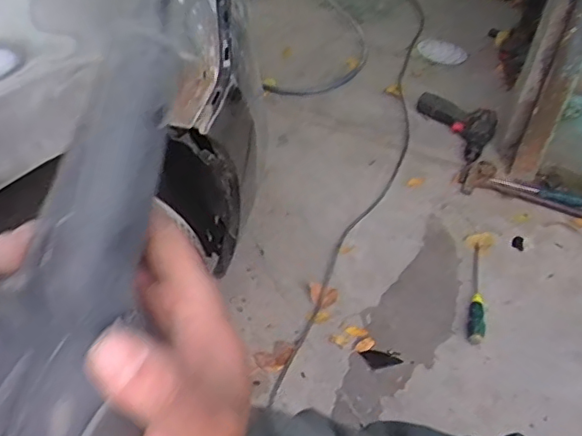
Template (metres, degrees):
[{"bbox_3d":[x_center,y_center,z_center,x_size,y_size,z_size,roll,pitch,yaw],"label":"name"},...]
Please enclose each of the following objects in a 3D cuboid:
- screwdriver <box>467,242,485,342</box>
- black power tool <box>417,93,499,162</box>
[{"bbox_3d":[0.365,0.147,1.134,0.030,0.029,0.230,14,46,9],"label":"screwdriver"},{"bbox_3d":[0.415,-0.244,1.425,0.086,0.090,0.226,-16,49,-19],"label":"black power tool"}]

